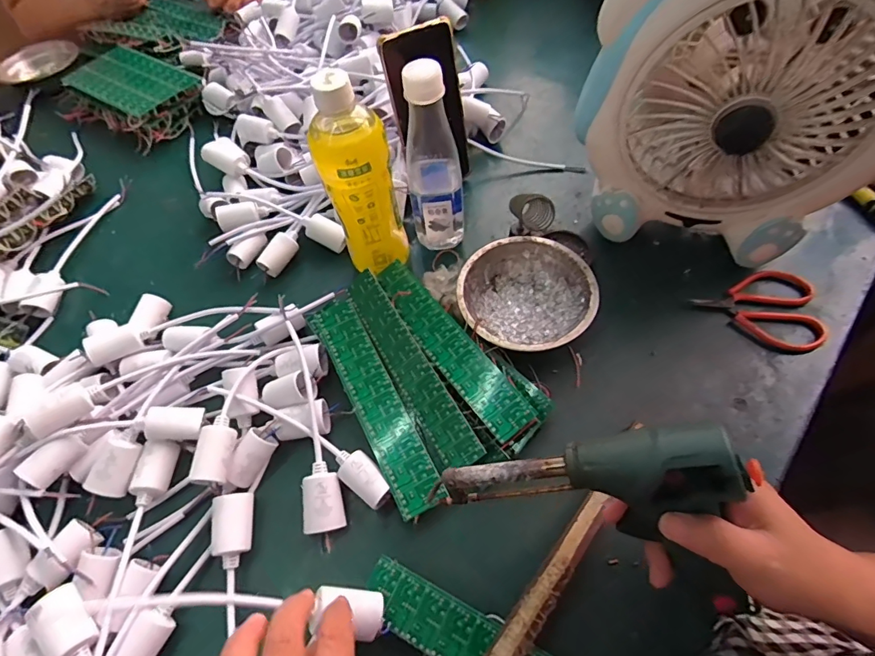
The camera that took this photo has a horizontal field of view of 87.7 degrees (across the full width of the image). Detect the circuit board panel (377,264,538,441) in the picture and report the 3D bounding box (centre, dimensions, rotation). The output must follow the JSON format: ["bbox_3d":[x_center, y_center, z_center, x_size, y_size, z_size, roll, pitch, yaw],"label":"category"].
[{"bbox_3d":[0.007,0.012,0.407,0.037,0.012,0.199,-33,63,-15],"label":"circuit board panel"}]

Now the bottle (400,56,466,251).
[{"bbox_3d":[-0.003,-0.160,0.443,0.053,0.193,0.058,-8,59,0],"label":"bottle"}]

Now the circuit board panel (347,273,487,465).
[{"bbox_3d":[-0.026,0.031,0.399,0.035,0.004,0.197,-40,66,13],"label":"circuit board panel"}]

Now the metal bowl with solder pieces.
[{"bbox_3d":[0.085,-0.028,0.447,0.125,0.043,0.121,-2,59,3],"label":"metal bowl with solder pieces"}]

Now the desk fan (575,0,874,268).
[{"bbox_3d":[0.254,-0.194,0.401,0.241,0.275,0.138,5,60,7],"label":"desk fan"}]

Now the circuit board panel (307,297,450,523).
[{"bbox_3d":[-0.056,0.058,0.396,0.043,0.009,0.207,-27,61,-11],"label":"circuit board panel"}]

